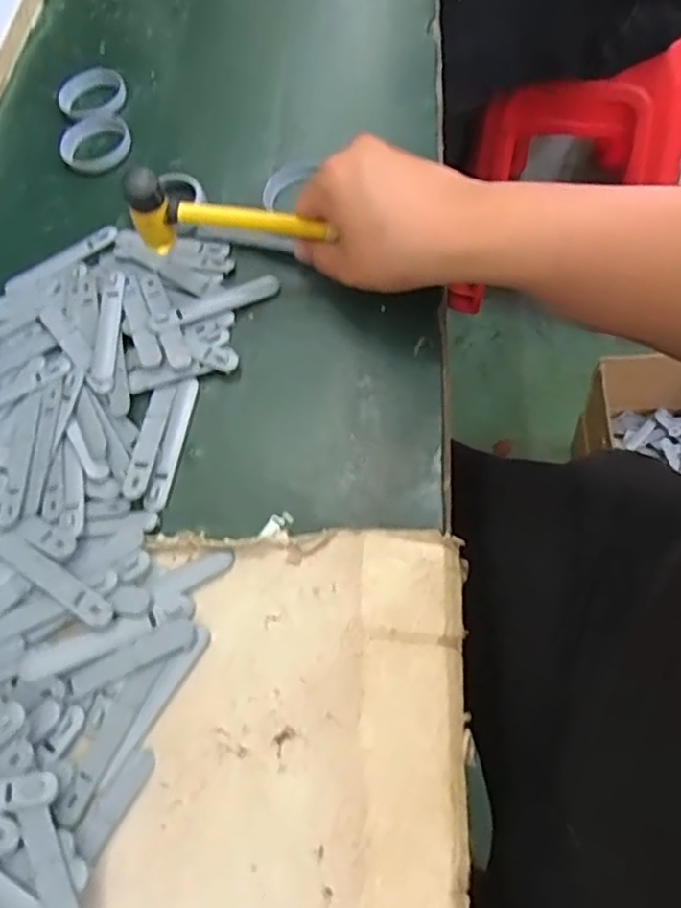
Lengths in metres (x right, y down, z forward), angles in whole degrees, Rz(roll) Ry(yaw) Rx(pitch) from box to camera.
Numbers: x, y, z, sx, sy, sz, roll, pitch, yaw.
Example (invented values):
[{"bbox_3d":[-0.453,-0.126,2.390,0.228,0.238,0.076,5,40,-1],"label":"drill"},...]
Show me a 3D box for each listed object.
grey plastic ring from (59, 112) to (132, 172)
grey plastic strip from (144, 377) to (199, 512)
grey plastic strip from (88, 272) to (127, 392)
[{"bbox_3d":[-0.209,-0.268,0.568,0.057,0.011,0.056,-4,62,8],"label":"grey plastic ring"},{"bbox_3d":[-0.108,-0.009,0.424,0.013,0.004,0.093,3,64,12],"label":"grey plastic strip"},{"bbox_3d":[-0.163,-0.088,0.465,0.017,0.004,0.102,-5,62,7],"label":"grey plastic strip"}]

